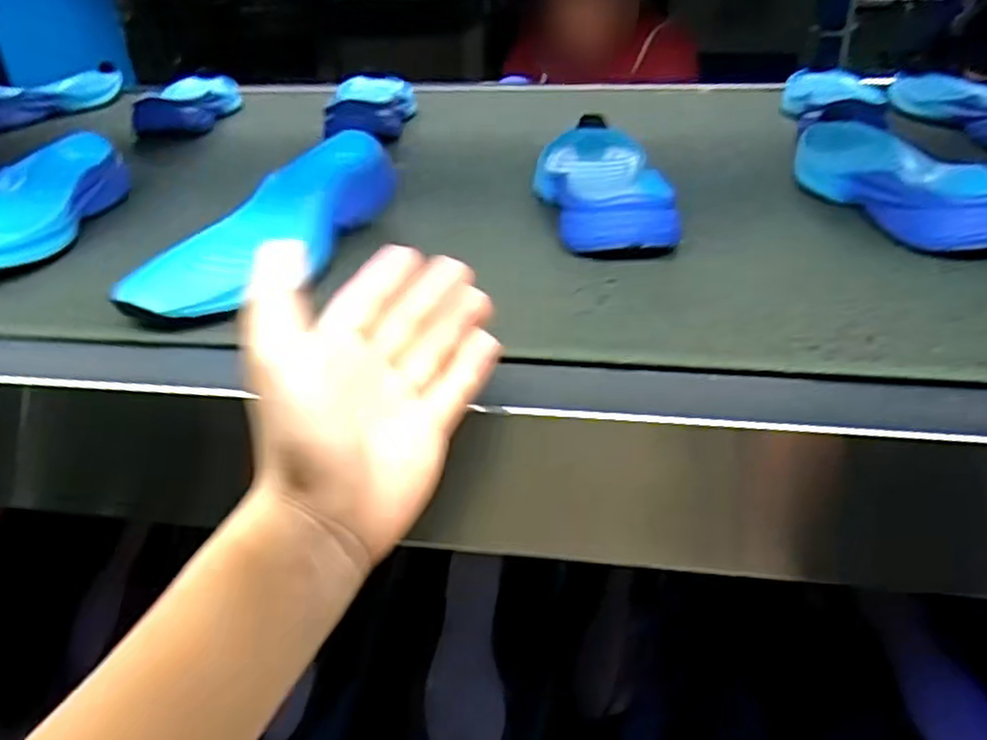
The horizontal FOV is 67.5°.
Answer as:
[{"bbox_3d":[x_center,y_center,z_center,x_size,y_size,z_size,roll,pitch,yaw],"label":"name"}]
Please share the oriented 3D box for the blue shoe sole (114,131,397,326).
[{"bbox_3d":[-0.152,-0.104,0.508,0.085,0.047,0.236,11,34,17],"label":"blue shoe sole"}]

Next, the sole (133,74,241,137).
[{"bbox_3d":[-0.361,-0.330,0.902,0.082,0.038,0.231,-4,33,-7],"label":"sole"}]

